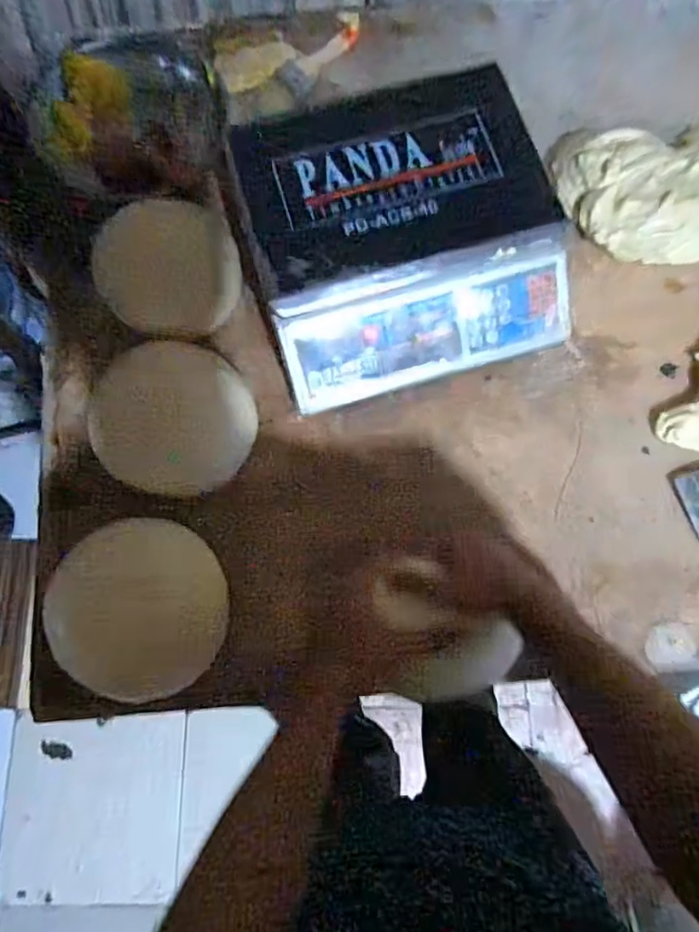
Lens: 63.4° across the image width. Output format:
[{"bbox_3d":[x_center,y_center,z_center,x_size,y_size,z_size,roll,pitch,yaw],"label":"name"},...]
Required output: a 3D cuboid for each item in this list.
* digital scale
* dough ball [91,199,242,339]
[{"bbox_3d":[0.057,-0.259,0.630,0.316,0.092,0.312,-16,76,-2],"label":"digital scale"},{"bbox_3d":[-0.203,-0.223,0.644,0.147,0.070,0.142,0,76,2],"label":"dough ball"}]

